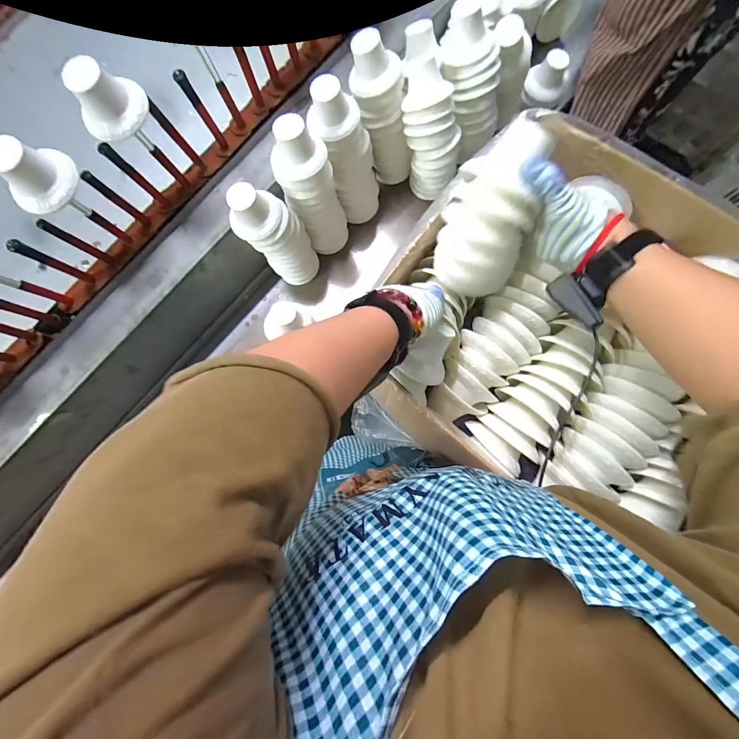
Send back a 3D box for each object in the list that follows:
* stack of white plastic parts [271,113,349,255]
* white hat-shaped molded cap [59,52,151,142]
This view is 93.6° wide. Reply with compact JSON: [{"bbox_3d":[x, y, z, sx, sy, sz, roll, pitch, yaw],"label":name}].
[{"bbox_3d":[-0.109,-0.340,0.692,0.097,0.295,0.101,-24,87,2],"label":"stack of white plastic parts"},{"bbox_3d":[-0.372,-0.382,0.485,0.077,0.069,0.079,0,88,3],"label":"white hat-shaped molded cap"}]

